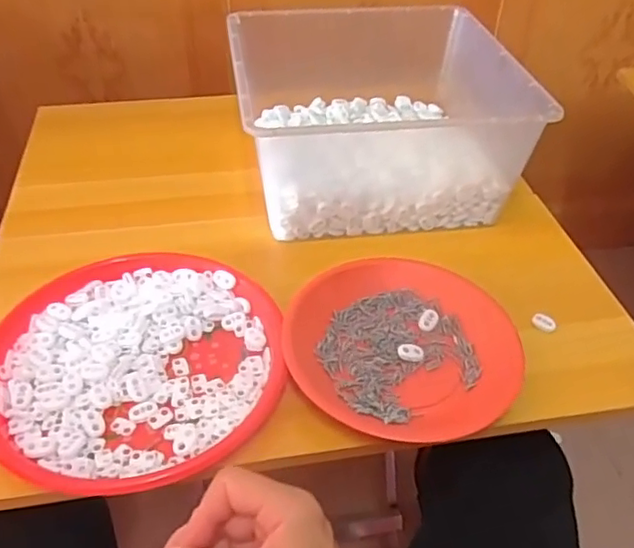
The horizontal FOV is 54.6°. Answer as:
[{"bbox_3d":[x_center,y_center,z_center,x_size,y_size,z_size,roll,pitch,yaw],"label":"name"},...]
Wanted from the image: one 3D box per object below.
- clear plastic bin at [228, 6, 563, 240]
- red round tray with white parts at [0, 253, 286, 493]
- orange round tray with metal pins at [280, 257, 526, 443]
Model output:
[{"bbox_3d":[0.063,-0.180,0.688,0.282,0.131,0.292,-10,44,-12],"label":"clear plastic bin"},{"bbox_3d":[-0.155,0.066,0.520,0.234,0.025,0.239,1,44,-1],"label":"red round tray with white parts"},{"bbox_3d":[0.073,0.058,0.524,0.191,0.039,0.182,10,44,9],"label":"orange round tray with metal pins"}]

